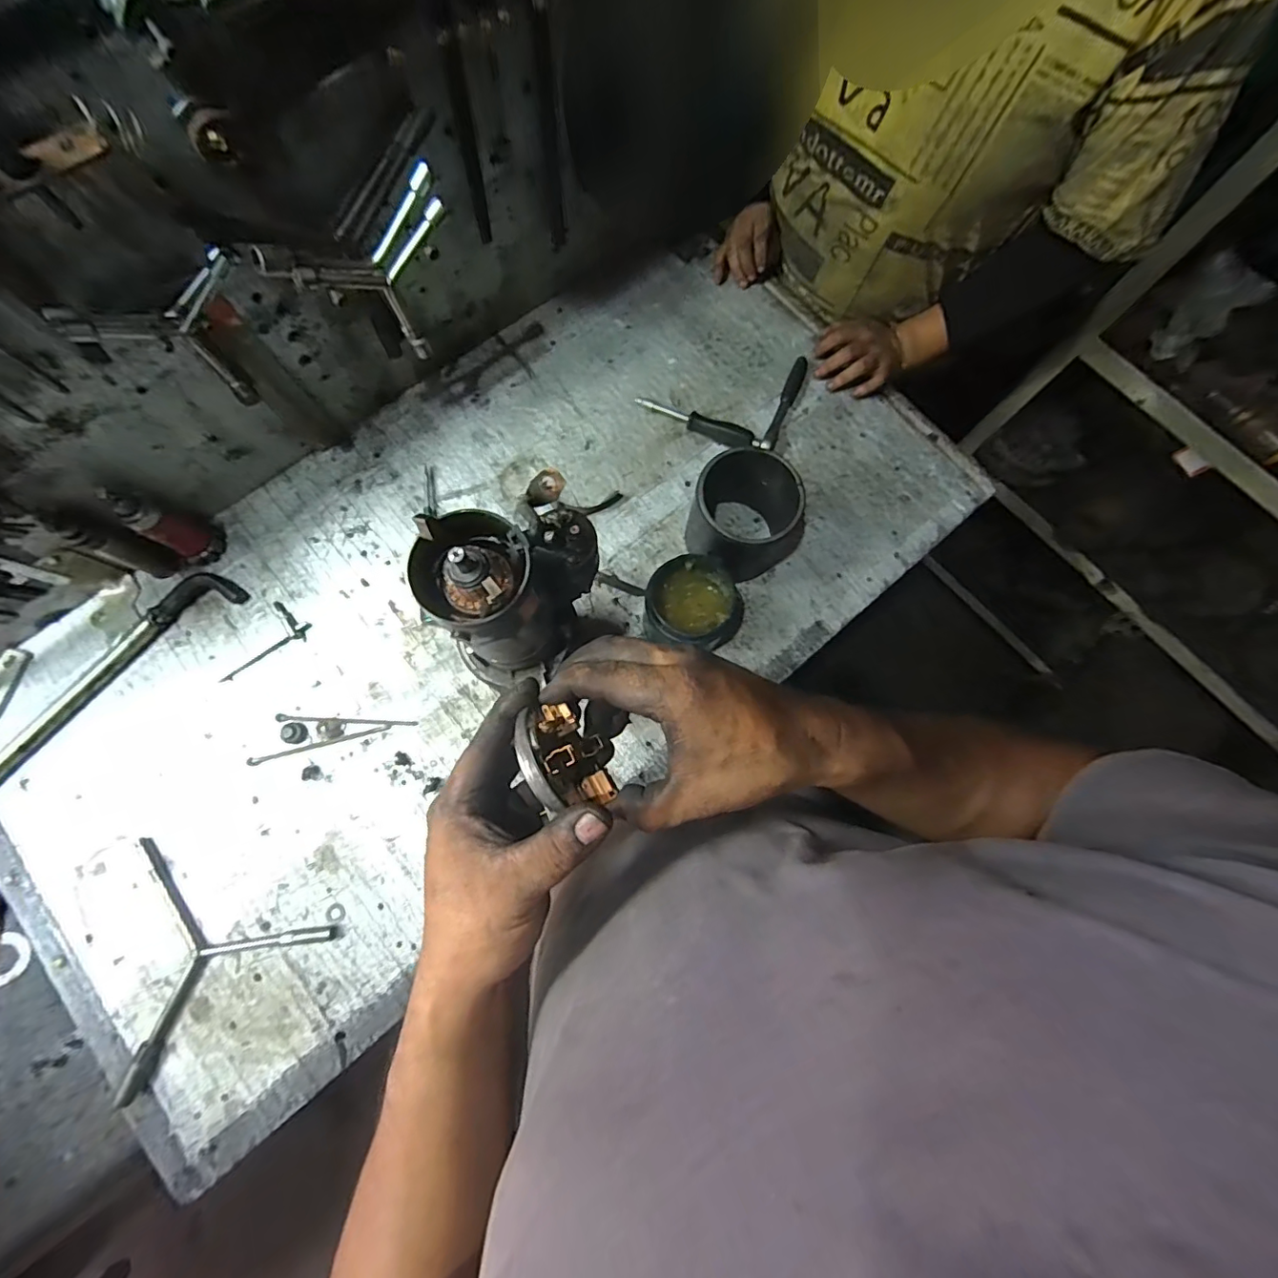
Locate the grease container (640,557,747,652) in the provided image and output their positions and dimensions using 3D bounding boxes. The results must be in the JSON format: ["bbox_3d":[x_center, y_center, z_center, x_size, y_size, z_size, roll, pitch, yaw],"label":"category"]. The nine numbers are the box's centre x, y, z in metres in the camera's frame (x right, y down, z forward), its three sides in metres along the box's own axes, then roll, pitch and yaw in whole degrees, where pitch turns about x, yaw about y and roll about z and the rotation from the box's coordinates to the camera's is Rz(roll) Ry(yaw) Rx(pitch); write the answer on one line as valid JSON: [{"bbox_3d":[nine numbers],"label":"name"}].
[{"bbox_3d":[0.059,-0.030,0.576,0.102,0.098,0.089,22,77,5],"label":"grease container"}]

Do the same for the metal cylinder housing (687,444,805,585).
[{"bbox_3d":[0.118,-0.134,0.593,0.122,0.118,0.110,31,78,7],"label":"metal cylinder housing"}]

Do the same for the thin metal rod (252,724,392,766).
[{"bbox_3d":[-0.343,0.113,0.583,0.148,0.004,0.008,-15,77,-4],"label":"thin metal rod"}]

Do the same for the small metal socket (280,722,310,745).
[{"bbox_3d":[-0.366,0.100,0.577,0.024,0.009,0.023,0,76,0],"label":"small metal socket"}]

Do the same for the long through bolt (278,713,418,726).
[{"bbox_3d":[-0.316,0.089,0.587,0.146,0.007,0.008,3,76,1],"label":"long through bolt"}]

